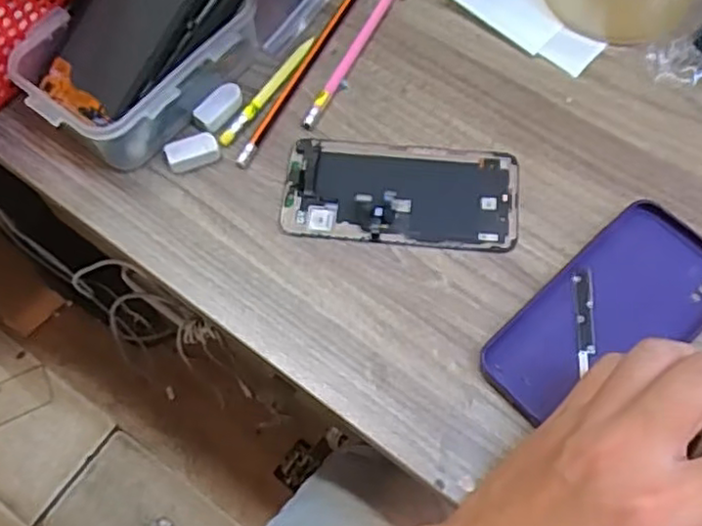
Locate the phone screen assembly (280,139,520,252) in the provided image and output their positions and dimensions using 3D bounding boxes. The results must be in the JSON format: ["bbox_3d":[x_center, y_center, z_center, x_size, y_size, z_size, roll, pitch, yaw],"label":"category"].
[{"bbox_3d":[0.030,-0.045,0.416,0.139,0.012,0.067,5,66,5],"label":"phone screen assembly"}]

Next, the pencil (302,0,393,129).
[{"bbox_3d":[0.000,-0.139,0.463,0.009,0.005,0.129,24,69,13],"label":"pencil"}]

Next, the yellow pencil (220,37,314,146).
[{"bbox_3d":[-0.053,-0.113,0.451,0.008,0.004,0.097,31,71,15],"label":"yellow pencil"}]

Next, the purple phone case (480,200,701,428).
[{"bbox_3d":[0.143,0.030,0.378,0.147,0.009,0.073,-41,71,-15],"label":"purple phone case"}]

